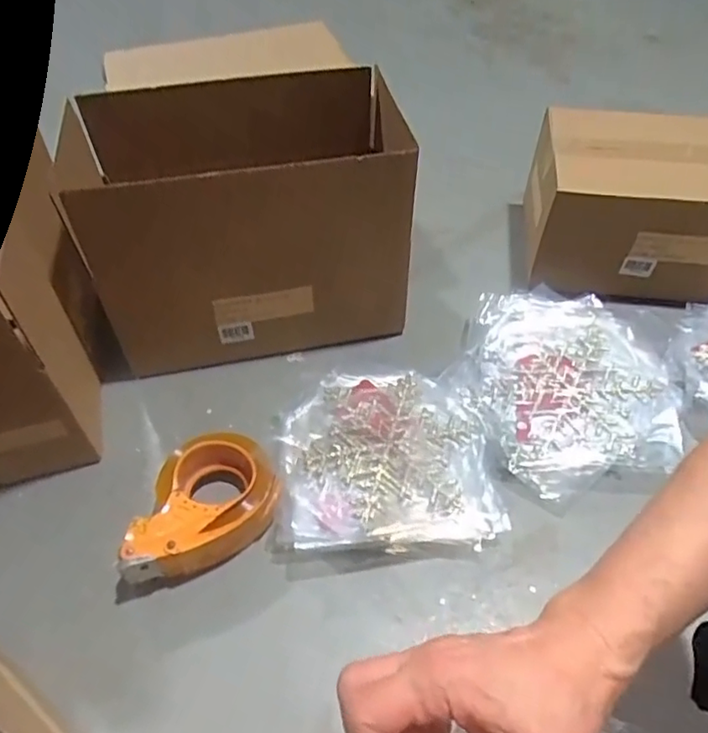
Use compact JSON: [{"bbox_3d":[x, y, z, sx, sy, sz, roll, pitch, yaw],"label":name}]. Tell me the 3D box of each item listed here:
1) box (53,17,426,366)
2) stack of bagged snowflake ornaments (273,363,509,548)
[{"bbox_3d":[-0.128,-0.178,0.737,0.362,0.253,0.221,-9,50,-7],"label":"box"},{"bbox_3d":[0.040,0.094,0.645,0.227,0.054,0.207,-7,50,-5],"label":"stack of bagged snowflake ornaments"}]

